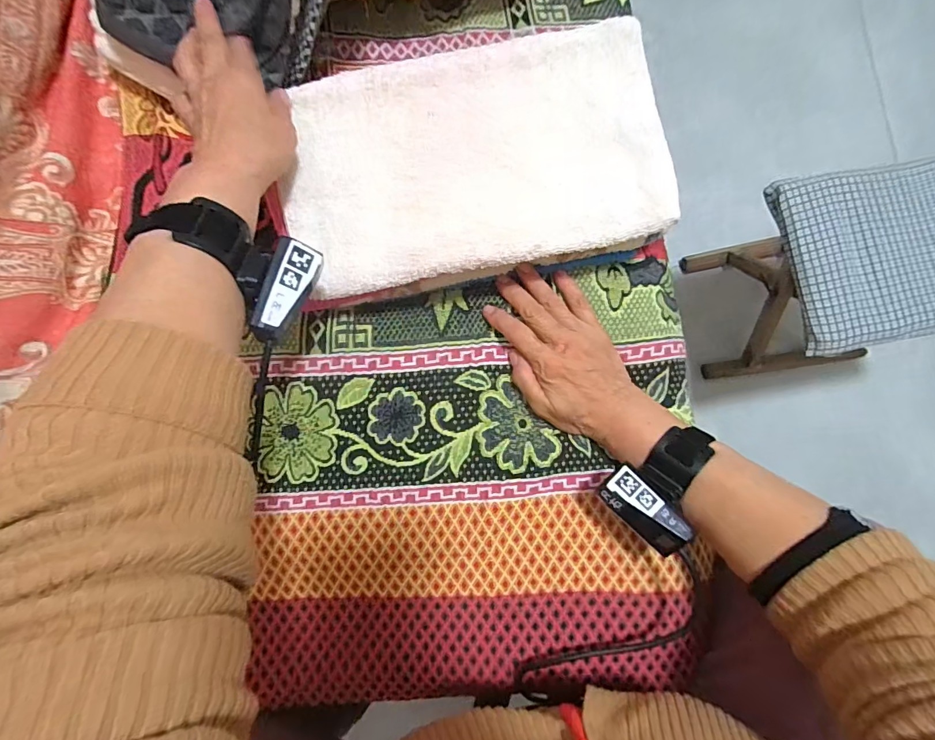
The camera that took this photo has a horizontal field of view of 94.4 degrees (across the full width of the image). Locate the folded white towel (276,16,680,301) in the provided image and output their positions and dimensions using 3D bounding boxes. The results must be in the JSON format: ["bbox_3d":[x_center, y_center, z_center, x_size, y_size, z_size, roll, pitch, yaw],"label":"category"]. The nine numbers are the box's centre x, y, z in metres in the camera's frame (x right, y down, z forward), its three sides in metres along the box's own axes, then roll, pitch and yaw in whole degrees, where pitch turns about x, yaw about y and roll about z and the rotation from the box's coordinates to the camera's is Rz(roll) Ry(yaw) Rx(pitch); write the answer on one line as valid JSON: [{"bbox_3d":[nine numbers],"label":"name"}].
[{"bbox_3d":[0.003,-0.173,0.351,0.297,0.018,0.181,-10,87,3],"label":"folded white towel"}]

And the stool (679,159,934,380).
[{"bbox_3d":[0.555,-0.120,0.667,0.280,0.272,0.254,-7,82,1],"label":"stool"}]

